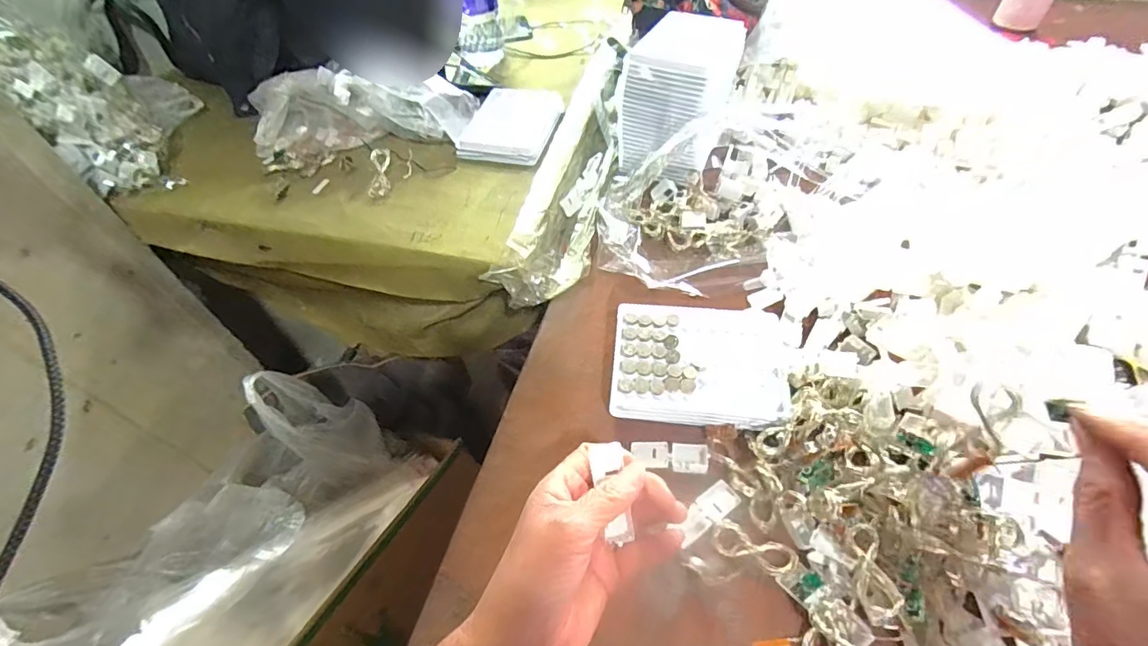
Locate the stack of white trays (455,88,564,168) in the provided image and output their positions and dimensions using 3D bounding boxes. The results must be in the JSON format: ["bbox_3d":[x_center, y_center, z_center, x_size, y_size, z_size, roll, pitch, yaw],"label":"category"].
[{"bbox_3d":[-0.071,-0.241,0.609,0.095,0.016,0.132,11,53,12],"label":"stack of white trays"}]

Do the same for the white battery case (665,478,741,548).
[{"bbox_3d":[0.090,0.129,0.348,0.051,0.007,0.019,-32,56,-20],"label":"white battery case"}]

